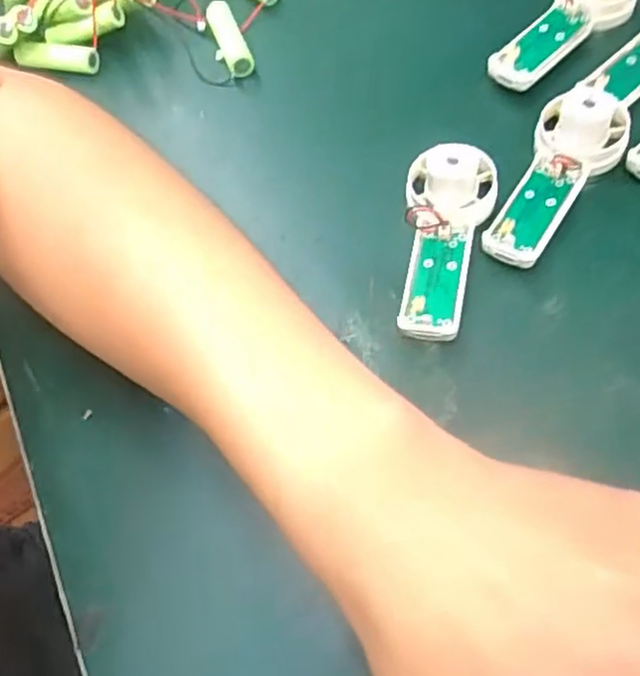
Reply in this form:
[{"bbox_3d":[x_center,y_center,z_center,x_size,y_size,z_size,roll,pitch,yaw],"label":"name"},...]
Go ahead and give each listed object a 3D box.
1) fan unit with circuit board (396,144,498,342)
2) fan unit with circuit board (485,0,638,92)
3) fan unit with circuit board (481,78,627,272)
[{"bbox_3d":[0.052,-0.041,0.293,0.036,0.018,0.086,10,73,9],"label":"fan unit with circuit board"},{"bbox_3d":[0.121,-0.160,0.347,0.089,0.023,0.037,-44,66,-6],"label":"fan unit with circuit board"},{"bbox_3d":[0.100,-0.070,0.303,0.037,0.019,0.086,31,81,19],"label":"fan unit with circuit board"}]

